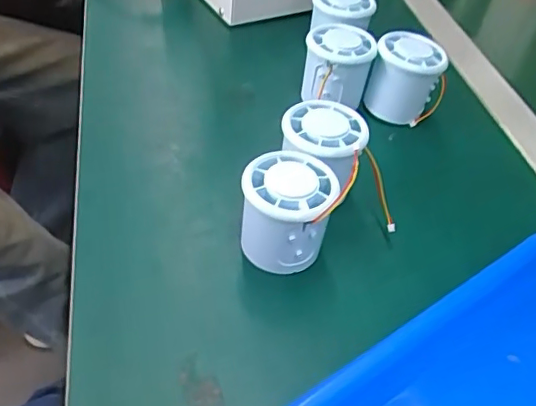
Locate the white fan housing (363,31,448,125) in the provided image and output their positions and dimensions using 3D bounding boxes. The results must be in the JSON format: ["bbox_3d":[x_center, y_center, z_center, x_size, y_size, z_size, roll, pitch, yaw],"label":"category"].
[{"bbox_3d":[0.116,-0.105,0.485,0.052,0.054,0.054,3,45,-4],"label":"white fan housing"}]

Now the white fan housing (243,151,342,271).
[{"bbox_3d":[0.011,0.005,0.358,0.054,0.060,0.051,3,45,-4],"label":"white fan housing"}]

